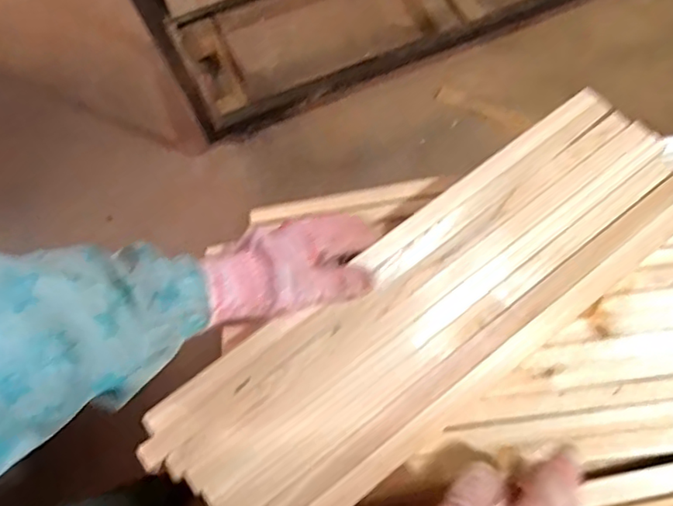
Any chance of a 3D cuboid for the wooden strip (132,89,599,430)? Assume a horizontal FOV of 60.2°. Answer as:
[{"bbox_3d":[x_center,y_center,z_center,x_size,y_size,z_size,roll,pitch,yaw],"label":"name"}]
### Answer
[{"bbox_3d":[0.052,-0.004,0.490,0.477,0.007,0.036,-35,69,-11],"label":"wooden strip"}]

